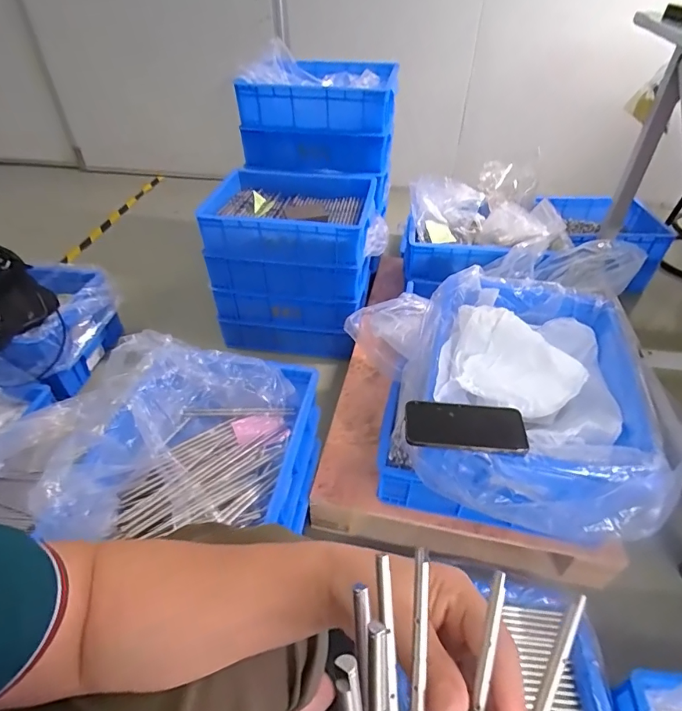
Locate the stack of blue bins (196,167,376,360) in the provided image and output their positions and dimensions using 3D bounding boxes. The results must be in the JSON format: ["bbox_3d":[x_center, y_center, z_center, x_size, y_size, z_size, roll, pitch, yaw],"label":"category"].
[{"bbox_3d":[-0.124,-0.254,1.259,0.401,0.424,0.287,8,43,8],"label":"stack of blue bins"}]

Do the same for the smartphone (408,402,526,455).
[{"bbox_3d":[0.172,0.095,0.617,0.162,0.015,0.077,4,42,4],"label":"smartphone"}]

